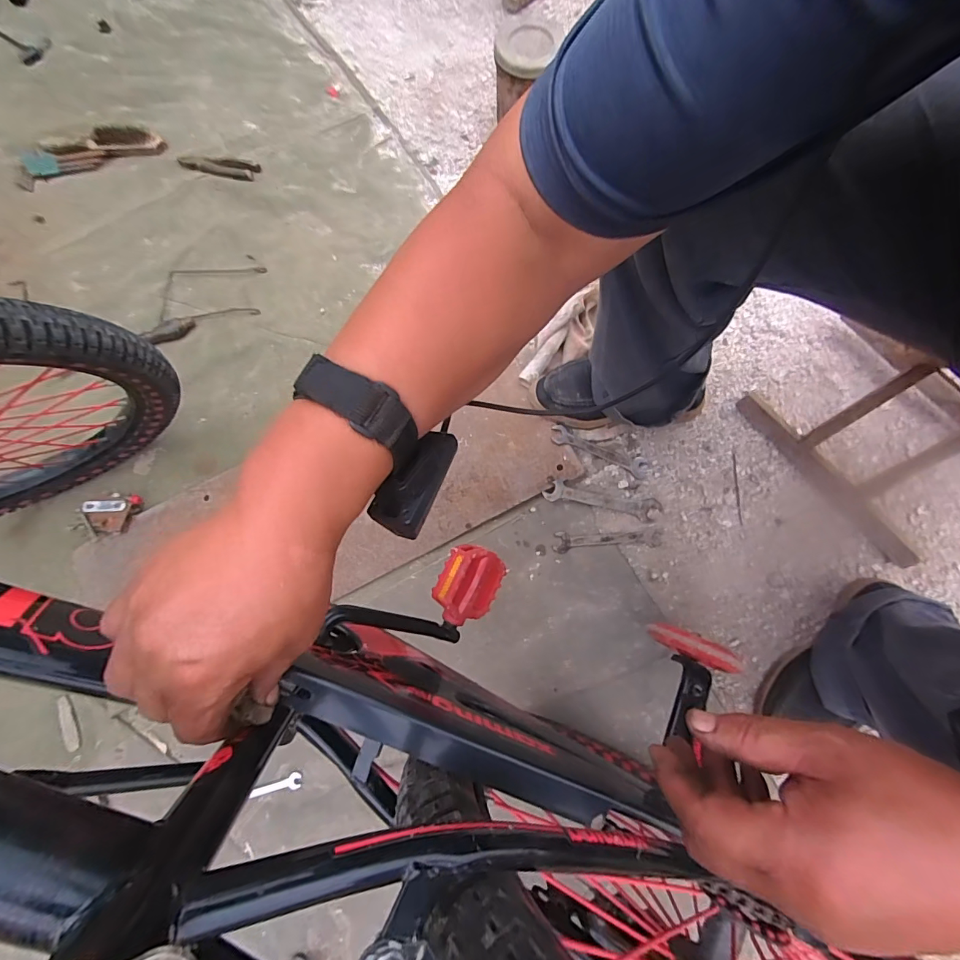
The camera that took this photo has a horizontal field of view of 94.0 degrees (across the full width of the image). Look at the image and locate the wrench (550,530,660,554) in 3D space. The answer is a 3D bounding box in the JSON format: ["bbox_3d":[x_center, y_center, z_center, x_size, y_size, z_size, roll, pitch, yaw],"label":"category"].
[{"bbox_3d":[0.186,0.087,0.655,0.153,0.004,0.029,-3,73,0],"label":"wrench"}]

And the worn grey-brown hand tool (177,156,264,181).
[{"bbox_3d":[-0.512,-0.605,0.868,0.161,0.014,0.050,9,73,3],"label":"worn grey-brown hand tool"}]

